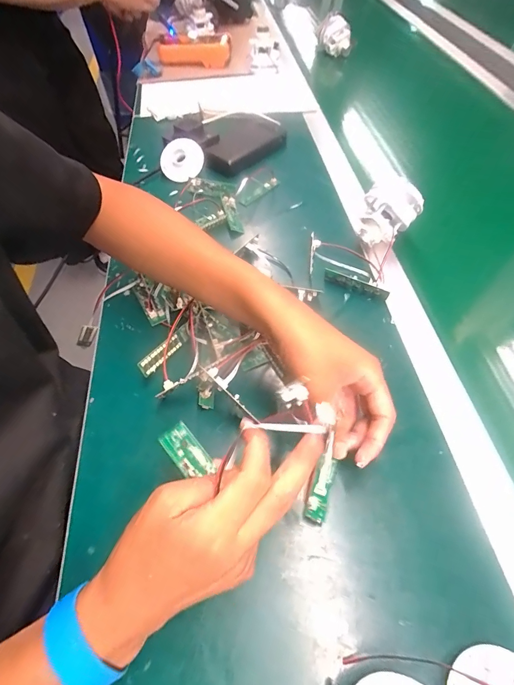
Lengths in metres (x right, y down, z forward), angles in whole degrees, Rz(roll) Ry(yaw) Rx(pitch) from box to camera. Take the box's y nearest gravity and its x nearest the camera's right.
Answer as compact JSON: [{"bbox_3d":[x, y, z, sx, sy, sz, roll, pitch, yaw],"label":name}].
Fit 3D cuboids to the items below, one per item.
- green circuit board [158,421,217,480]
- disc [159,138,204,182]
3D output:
[{"bbox_3d":[-0.052,0.083,0.271,0.022,0.005,0.048,-37,62,-21],"label":"green circuit board"},{"bbox_3d":[-0.122,-0.288,0.576,0.077,0.011,0.060,-1,97,22],"label":"disc"}]

